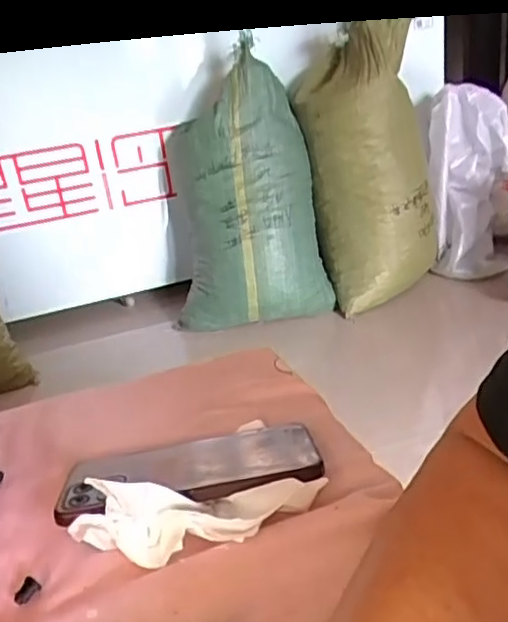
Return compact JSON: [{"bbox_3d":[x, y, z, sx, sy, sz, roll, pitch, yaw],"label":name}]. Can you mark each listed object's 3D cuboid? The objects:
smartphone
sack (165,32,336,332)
[{"bbox_3d":[-0.040,0.100,0.403,0.162,0.014,0.081,-8,11,-5],"label":"smartphone"},{"bbox_3d":[-0.026,-0.318,1.746,0.408,0.672,0.266,-2,25,11],"label":"sack"}]

